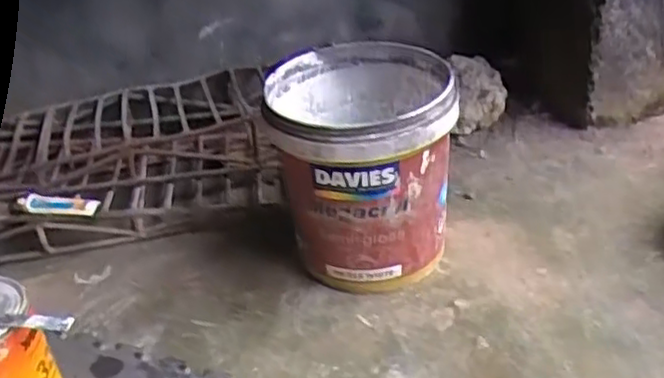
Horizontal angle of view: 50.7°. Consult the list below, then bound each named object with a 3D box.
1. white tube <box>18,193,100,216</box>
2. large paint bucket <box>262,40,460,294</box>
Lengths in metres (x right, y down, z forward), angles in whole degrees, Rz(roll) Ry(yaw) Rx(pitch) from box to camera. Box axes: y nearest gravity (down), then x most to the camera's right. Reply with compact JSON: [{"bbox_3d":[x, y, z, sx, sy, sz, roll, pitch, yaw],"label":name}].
[{"bbox_3d":[-0.517,0.029,1.325,0.146,0.019,0.046,5,31,-4],"label":"white tube"},{"bbox_3d":[0.056,-0.031,1.157,0.267,0.319,0.311,-7,31,-1],"label":"large paint bucket"}]

